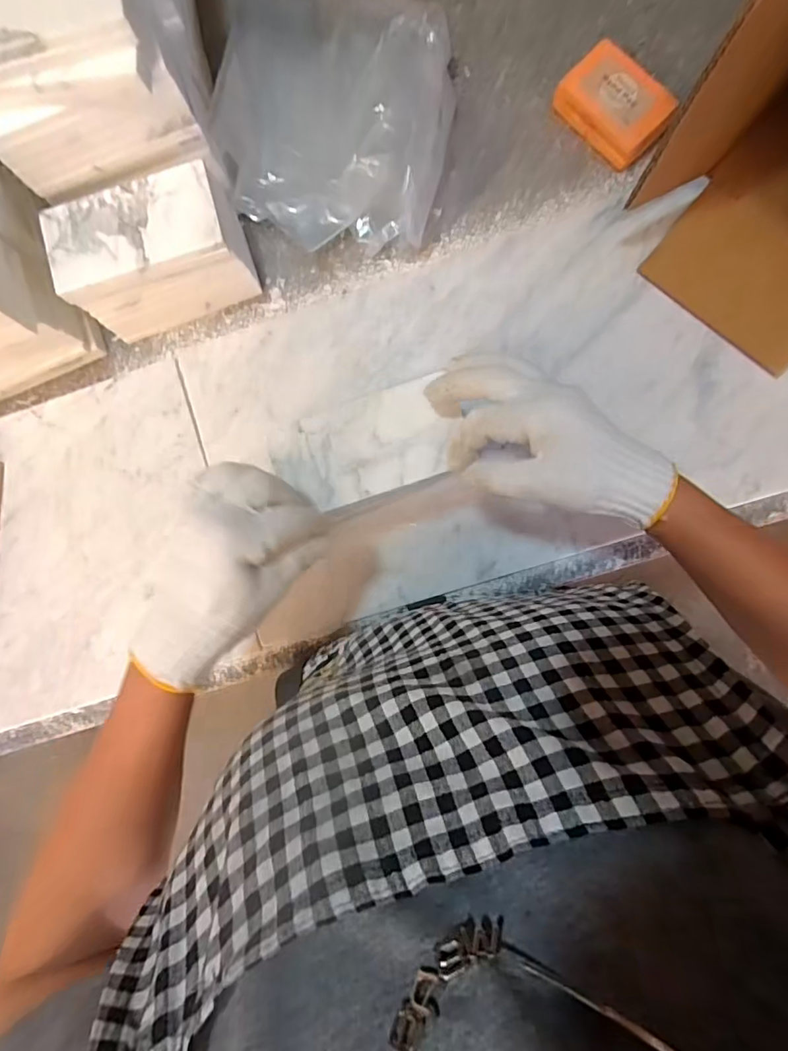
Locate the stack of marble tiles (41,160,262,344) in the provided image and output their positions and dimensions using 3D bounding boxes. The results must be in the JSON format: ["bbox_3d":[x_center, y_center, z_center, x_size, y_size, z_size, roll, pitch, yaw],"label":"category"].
[{"bbox_3d":[-0.216,-0.248,0.476,0.148,0.090,0.081,-16,87,5],"label":"stack of marble tiles"}]

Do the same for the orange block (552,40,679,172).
[{"bbox_3d":[0.204,-0.386,0.483,0.064,0.033,0.102,-42,85,4],"label":"orange block"}]

